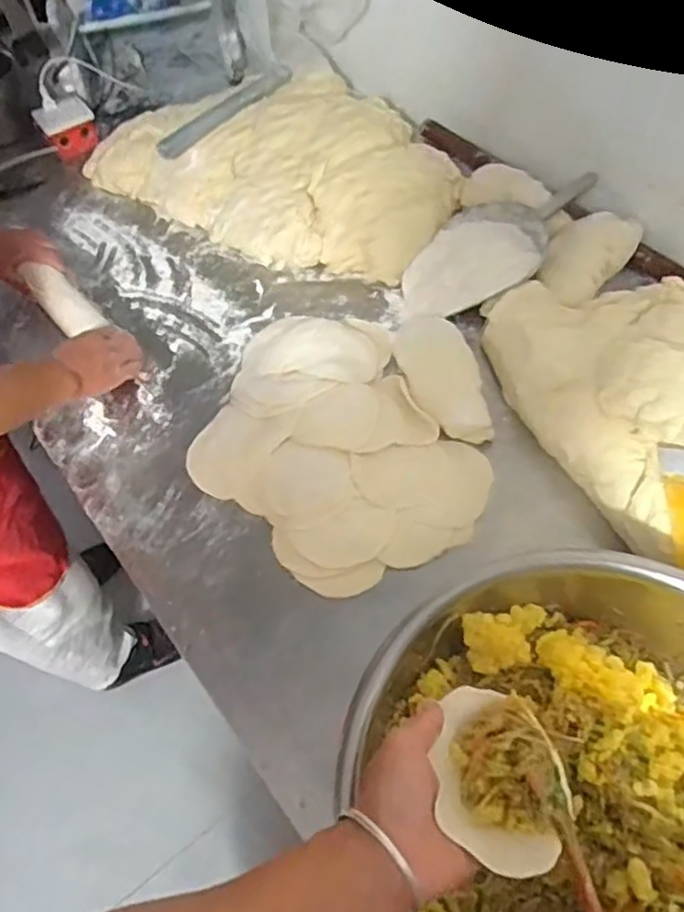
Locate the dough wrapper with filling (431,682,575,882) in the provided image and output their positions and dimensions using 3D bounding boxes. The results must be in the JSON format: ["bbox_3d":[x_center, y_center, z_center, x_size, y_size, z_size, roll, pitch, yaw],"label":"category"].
[{"bbox_3d":[0.101,0.202,0.444,0.080,0.042,0.104,11,58,12],"label":"dough wrapper with filling"}]

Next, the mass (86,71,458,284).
[{"bbox_3d":[-0.087,-0.485,1.125,0.584,0.093,0.383,25,62,20],"label":"mass"}]

